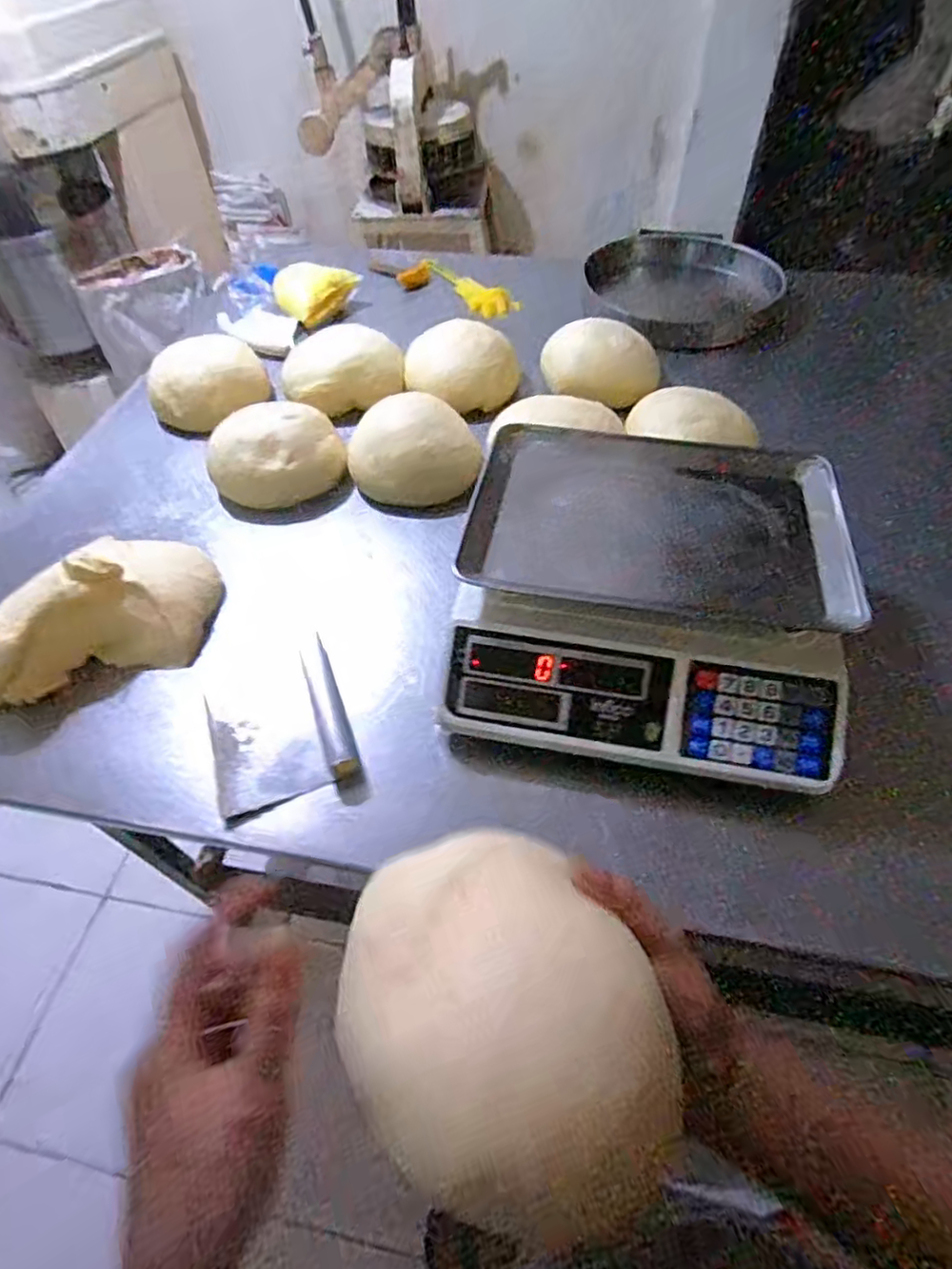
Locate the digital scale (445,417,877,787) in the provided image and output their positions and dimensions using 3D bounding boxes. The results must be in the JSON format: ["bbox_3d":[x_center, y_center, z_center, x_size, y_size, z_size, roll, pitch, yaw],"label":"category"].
[{"bbox_3d":[0.154,-0.050,0.571,0.328,0.117,0.332,8,53,9],"label":"digital scale"}]

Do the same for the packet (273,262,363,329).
[{"bbox_3d":[-0.269,-0.565,1.023,0.107,0.071,0.135,27,58,21],"label":"packet"}]

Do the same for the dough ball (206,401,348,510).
[{"bbox_3d":[-0.240,-0.217,0.739,0.161,0.068,0.116,-13,53,-8],"label":"dough ball"}]

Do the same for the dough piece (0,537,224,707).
[{"bbox_3d":[-0.372,-0.026,0.599,0.223,0.088,0.140,-19,54,-12],"label":"dough piece"}]

